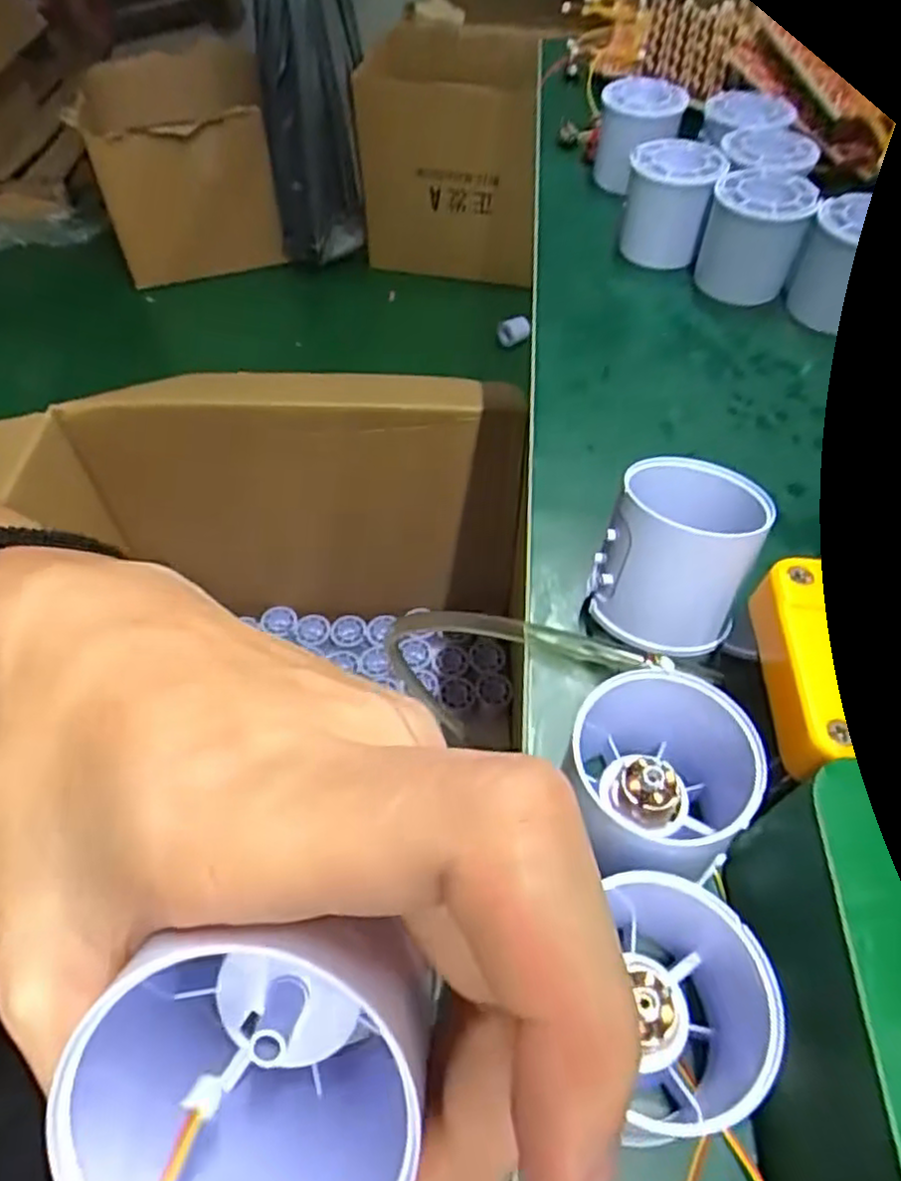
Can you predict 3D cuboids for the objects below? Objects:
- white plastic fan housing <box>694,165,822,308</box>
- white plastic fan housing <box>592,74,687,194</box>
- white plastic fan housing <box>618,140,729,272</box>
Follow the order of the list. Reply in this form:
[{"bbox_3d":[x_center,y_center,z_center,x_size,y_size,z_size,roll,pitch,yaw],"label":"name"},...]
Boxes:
[{"bbox_3d":[0.173,-0.202,0.402,0.054,0.058,0.047,20,56,16],"label":"white plastic fan housing"},{"bbox_3d":[0.128,-0.307,0.477,0.056,0.058,0.059,-23,56,-15],"label":"white plastic fan housing"},{"bbox_3d":[0.133,-0.235,0.422,0.054,0.054,0.052,20,56,16],"label":"white plastic fan housing"}]

